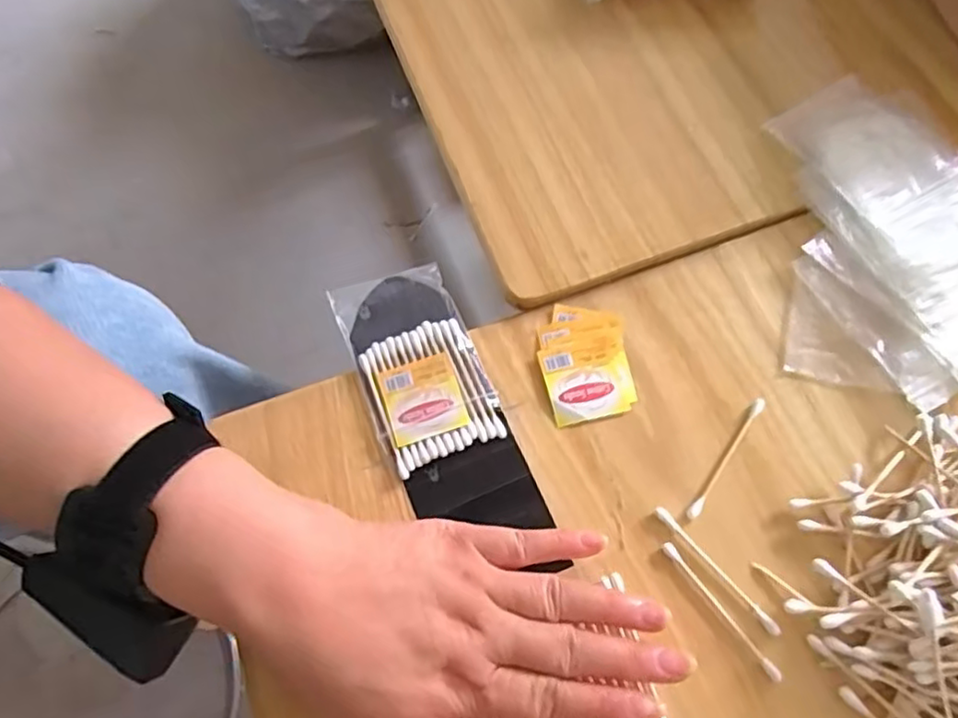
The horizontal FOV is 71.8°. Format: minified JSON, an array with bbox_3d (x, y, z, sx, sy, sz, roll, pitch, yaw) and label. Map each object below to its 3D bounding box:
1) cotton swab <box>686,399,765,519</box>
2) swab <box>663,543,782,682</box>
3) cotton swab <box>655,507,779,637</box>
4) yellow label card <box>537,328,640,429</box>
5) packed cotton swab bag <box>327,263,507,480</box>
[{"bbox_3d":[0.123,0.048,0.326,0.005,0.004,0.072,34,74,15],"label":"cotton swab"},{"bbox_3d":[0.110,0.114,0.300,0.005,0.004,0.071,-36,71,-10],"label":"swab"},{"bbox_3d":[0.110,0.097,0.307,0.006,0.004,0.073,-39,72,-12],"label":"cotton swab"},{"bbox_3d":[0.057,0.010,0.345,0.044,0.004,0.044,-13,69,-2],"label":"yellow label card"},{"bbox_3d":[-0.034,0.000,0.353,0.063,0.007,0.111,-22,69,-5],"label":"packed cotton swab bag"}]

